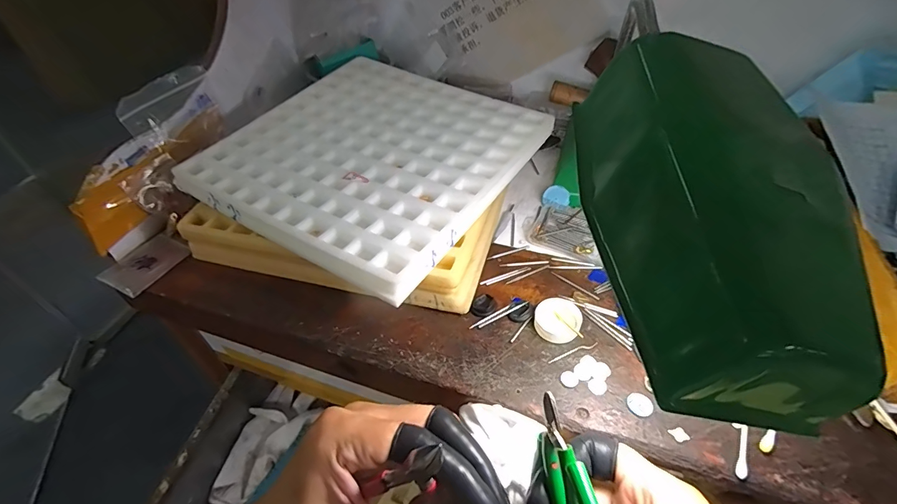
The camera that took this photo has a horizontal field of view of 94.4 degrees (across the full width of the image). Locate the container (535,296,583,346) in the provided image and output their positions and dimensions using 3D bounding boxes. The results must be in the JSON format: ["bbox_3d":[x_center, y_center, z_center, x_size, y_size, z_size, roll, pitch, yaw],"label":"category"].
[{"bbox_3d":[0.079,0.050,0.303,0.033,0.012,0.031,-2,45,2],"label":"container"}]

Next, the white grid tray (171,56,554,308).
[{"bbox_3d":[-0.069,-0.100,0.393,0.257,0.024,0.264,24,51,26],"label":"white grid tray"}]

